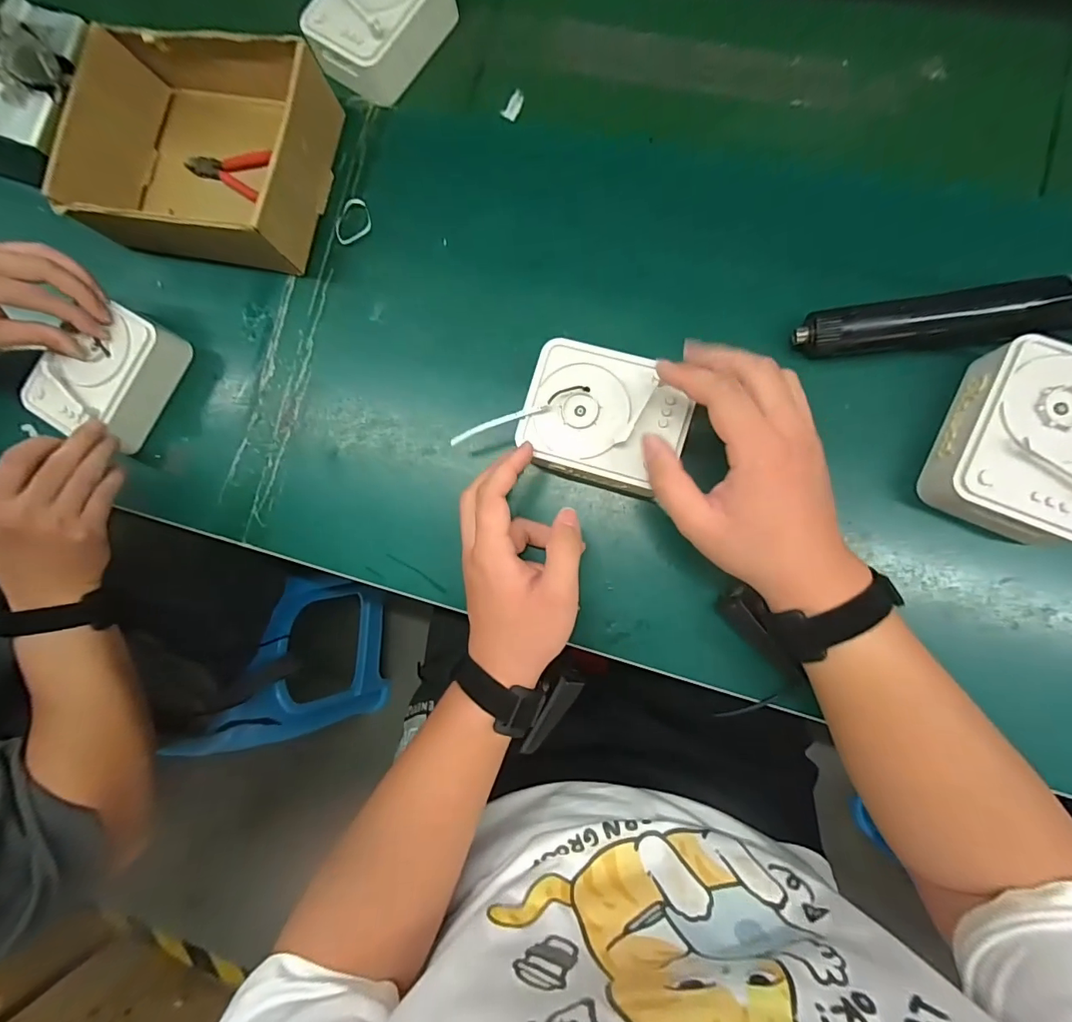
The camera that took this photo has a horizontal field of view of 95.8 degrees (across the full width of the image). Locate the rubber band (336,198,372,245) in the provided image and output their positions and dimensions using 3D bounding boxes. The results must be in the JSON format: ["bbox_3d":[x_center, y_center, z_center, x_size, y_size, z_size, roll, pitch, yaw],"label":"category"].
[{"bbox_3d":[-0.175,-0.278,0.464,0.035,0.007,0.040,-11,83,6],"label":"rubber band"}]

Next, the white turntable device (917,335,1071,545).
[{"bbox_3d":[0.354,-0.047,0.350,0.097,0.058,0.126,27,88,9],"label":"white turntable device"}]

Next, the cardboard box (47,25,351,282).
[{"bbox_3d":[-0.307,-0.331,0.452,0.216,0.081,0.177,13,86,8],"label":"cardboard box"}]

